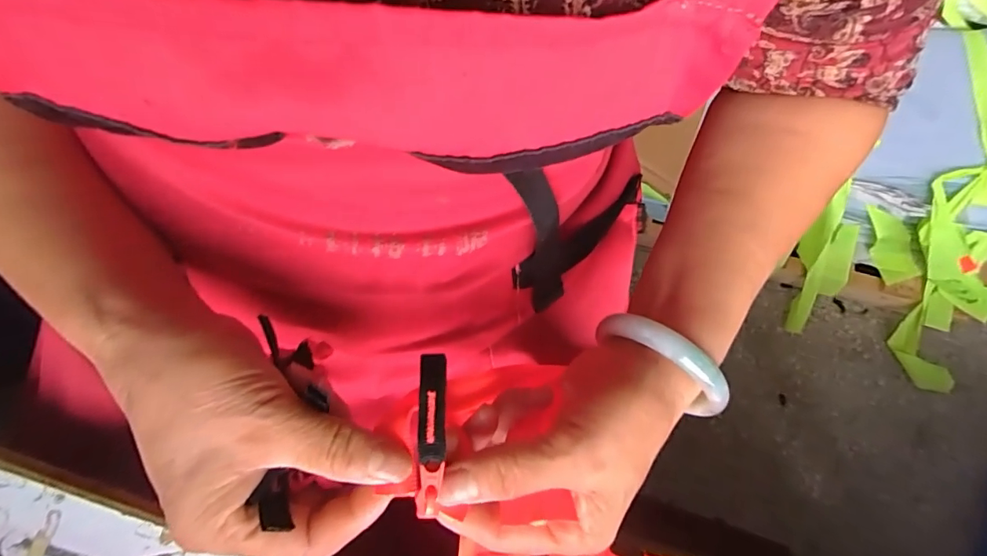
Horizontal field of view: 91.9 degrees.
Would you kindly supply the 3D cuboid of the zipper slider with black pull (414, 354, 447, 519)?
[{"bbox_3d":[-0.027,0.065,0.204,0.013,0.008,0.066,0,68,0],"label":"zipper slider with black pull"}]

